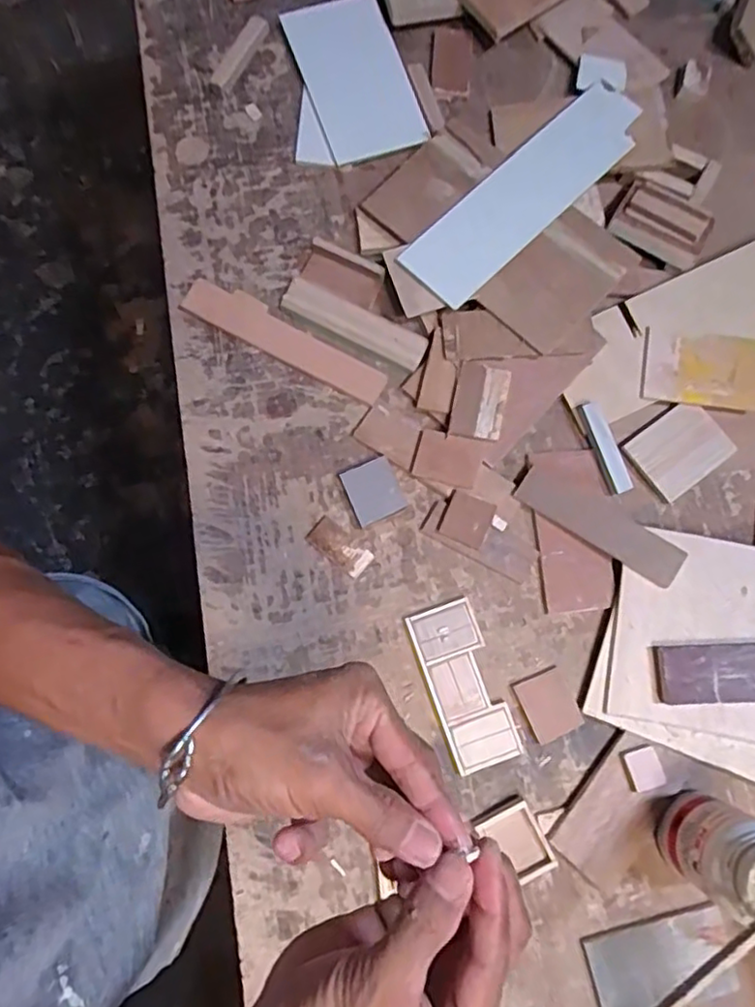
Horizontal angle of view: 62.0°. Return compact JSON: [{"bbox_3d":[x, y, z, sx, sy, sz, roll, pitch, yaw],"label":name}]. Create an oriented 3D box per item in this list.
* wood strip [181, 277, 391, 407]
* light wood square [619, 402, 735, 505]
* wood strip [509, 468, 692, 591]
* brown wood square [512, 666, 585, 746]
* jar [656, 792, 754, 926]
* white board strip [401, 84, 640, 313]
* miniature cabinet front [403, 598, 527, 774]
[{"bbox_3d":[-0.099,-0.178,0.675,0.232,0.009,0.046,28,80,4],"label":"wood strip"},{"bbox_3d":[0.318,-0.056,0.666,0.098,0.008,0.077,-36,83,-7],"label":"light wood square"},{"bbox_3d":[0.225,0.021,0.638,0.173,0.011,0.044,32,78,9],"label":"wood strip"},{"bbox_3d":[0.166,0.196,0.612,0.049,0.007,0.060,-23,81,-5],"label":"brown wood square"},{"bbox_3d":[0.300,0.299,0.530,0.067,0.141,0.078,33,81,4],"label":"jar"},{"bbox_3d":[0.166,-0.339,0.682,0.326,0.011,0.088,-43,81,-9],"label":"white board strip"},{"bbox_3d":[0.084,0.177,0.614,0.065,0.014,0.156,-20,81,-1],"label":"miniature cabinet front"}]

